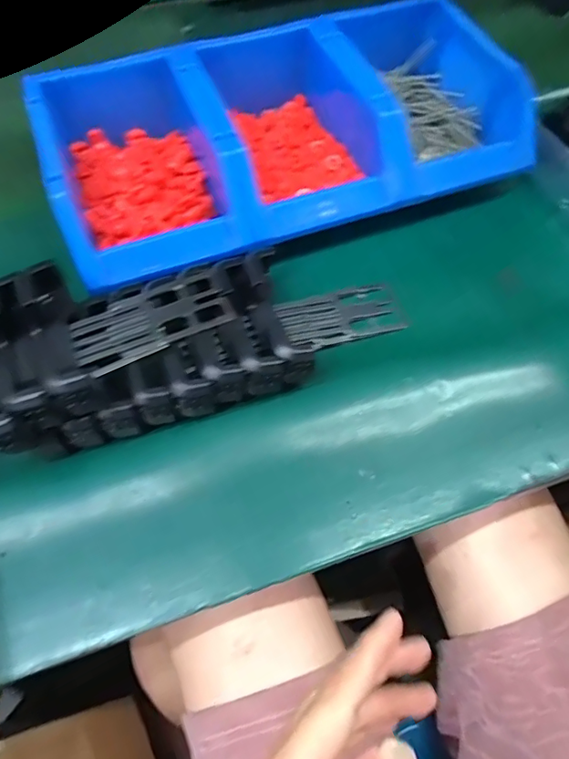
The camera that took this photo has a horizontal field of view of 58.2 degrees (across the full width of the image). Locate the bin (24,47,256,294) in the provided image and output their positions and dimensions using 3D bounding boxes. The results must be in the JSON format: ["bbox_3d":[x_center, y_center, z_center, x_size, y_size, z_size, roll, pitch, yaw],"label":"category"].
[{"bbox_3d":[-0.110,-0.155,0.383,0.117,0.071,0.177,-19,63,-10],"label":"bin"}]

